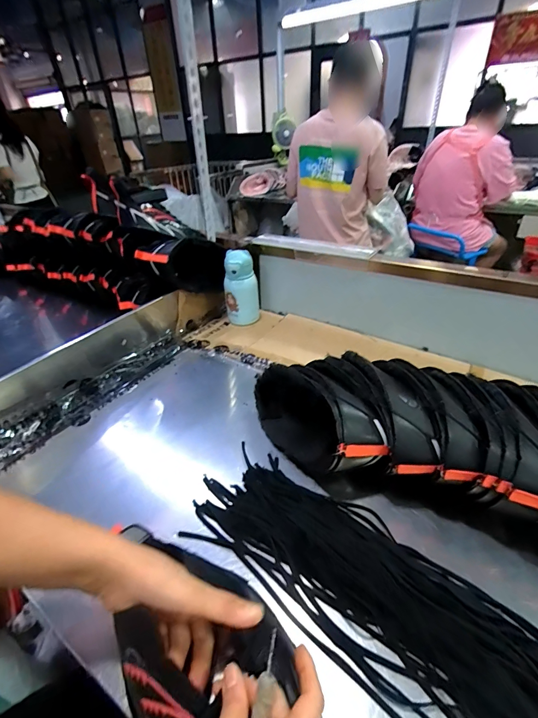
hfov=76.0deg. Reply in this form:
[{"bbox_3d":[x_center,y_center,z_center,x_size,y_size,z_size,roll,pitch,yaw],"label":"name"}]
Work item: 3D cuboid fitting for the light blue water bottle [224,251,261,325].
[{"bbox_3d":[-0.067,-0.165,0.820,0.060,0.169,0.060,14,38,23],"label":"light blue water bottle"}]

